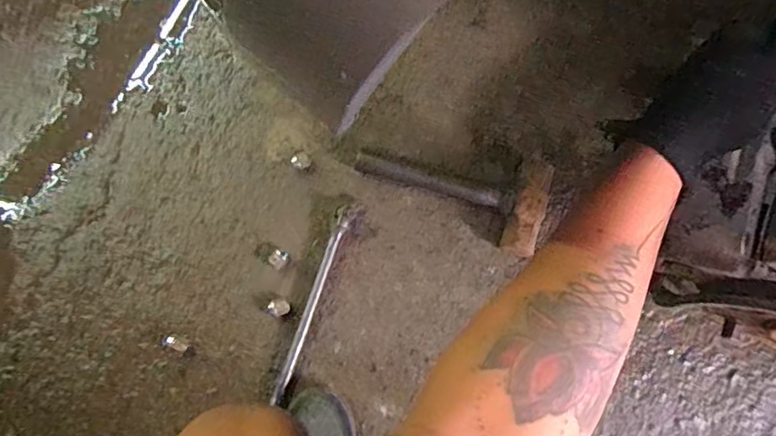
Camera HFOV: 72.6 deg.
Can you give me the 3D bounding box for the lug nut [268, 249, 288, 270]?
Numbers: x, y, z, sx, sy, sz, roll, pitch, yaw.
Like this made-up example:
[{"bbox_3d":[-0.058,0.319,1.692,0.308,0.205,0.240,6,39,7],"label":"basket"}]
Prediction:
[{"bbox_3d":[-0.146,0.056,0.699,0.022,0.023,0.025,18,78,2],"label":"lug nut"}]

